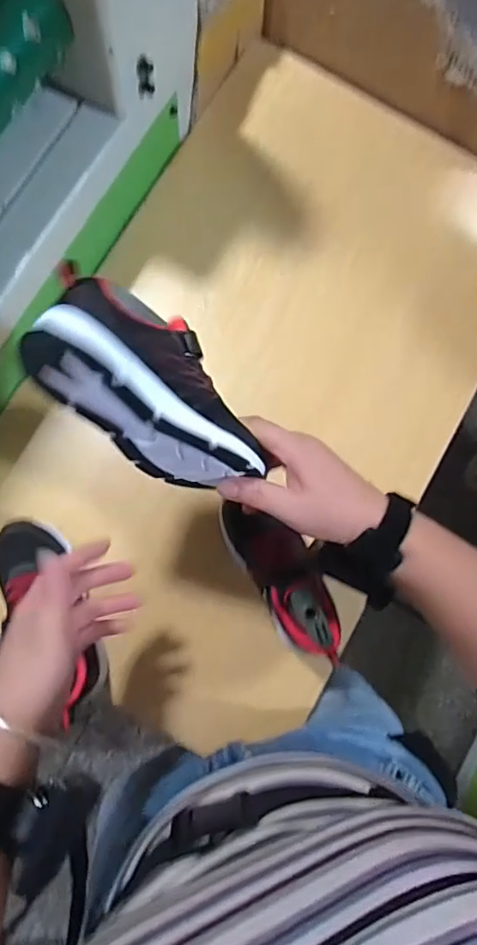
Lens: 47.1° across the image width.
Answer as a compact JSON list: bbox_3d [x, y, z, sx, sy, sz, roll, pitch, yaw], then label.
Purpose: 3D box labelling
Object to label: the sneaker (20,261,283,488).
[{"bbox_3d":[-0.057,-0.059,0.411,0.200,0.082,0.091,36,52,-28],"label":"sneaker"}]

